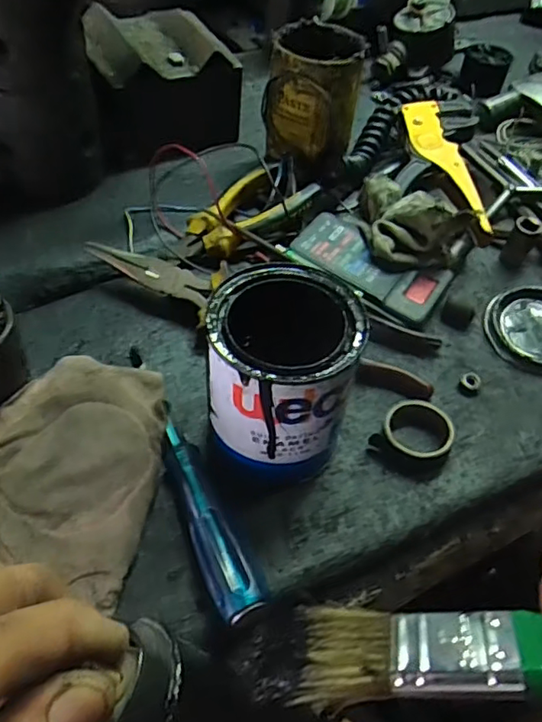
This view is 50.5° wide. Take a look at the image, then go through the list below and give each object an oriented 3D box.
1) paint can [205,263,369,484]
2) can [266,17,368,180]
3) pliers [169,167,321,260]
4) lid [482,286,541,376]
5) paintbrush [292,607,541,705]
[{"bbox_3d":[0.005,0.010,0.328,0.077,0.110,0.080,3,50,-3],"label":"paint can"},{"bbox_3d":[0.035,-0.220,0.483,0.073,0.091,0.086,11,50,3],"label":"can"},{"bbox_3d":[-0.026,-0.118,0.459,0.126,0.028,0.058,-27,58,-25],"label":"pliers"},{"bbox_3d":[0.200,-0.023,0.429,0.070,0.020,0.070,3,50,-3],"label":"lid"},{"bbox_3d":[0.086,0.074,0.154,0.158,0.009,0.025,-11,49,15],"label":"paintbrush"}]

